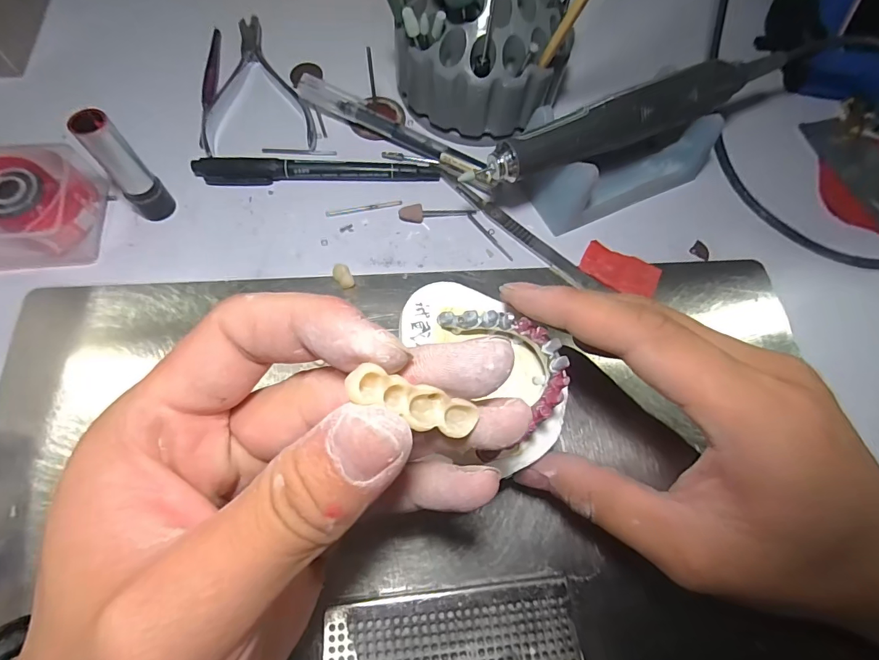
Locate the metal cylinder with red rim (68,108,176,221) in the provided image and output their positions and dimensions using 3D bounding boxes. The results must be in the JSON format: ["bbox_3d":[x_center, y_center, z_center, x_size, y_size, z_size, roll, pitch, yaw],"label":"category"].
[{"bbox_3d":[-0.155,-0.079,0.215,0.013,0.061,0.018,40,70,11],"label":"metal cylinder with red rim"}]

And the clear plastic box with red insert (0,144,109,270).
[{"bbox_3d":[-0.213,-0.062,0.220,0.066,0.033,0.051,-6,69,-7],"label":"clear plastic box with red insert"}]

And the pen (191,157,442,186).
[{"bbox_3d":[-0.070,-0.092,0.252,0.138,0.010,0.012,0,68,-5],"label":"pen"}]

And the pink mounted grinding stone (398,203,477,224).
[{"bbox_3d":[-0.001,-0.068,0.249,0.044,0.006,0.008,-4,69,-7],"label":"pink mounted grinding stone"}]

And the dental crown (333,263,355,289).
[{"bbox_3d":[-0.051,-0.029,0.229,0.009,0.007,0.013,-31,74,-16],"label":"dental crown"}]

